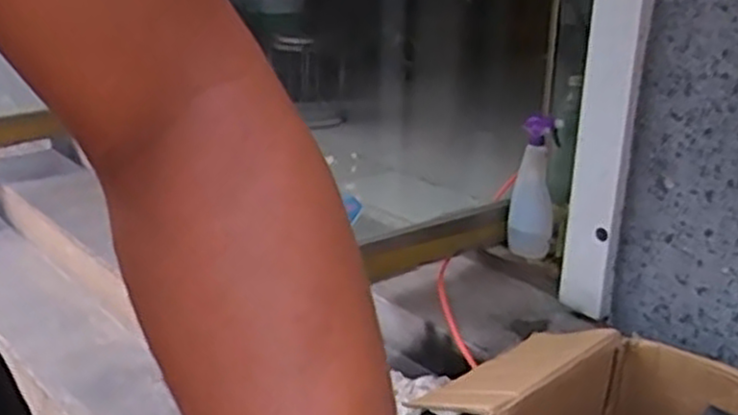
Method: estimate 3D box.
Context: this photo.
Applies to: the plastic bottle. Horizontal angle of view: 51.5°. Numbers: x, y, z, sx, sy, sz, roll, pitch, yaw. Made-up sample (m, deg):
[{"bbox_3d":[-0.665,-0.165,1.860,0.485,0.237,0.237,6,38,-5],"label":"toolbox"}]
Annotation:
[{"bbox_3d":[0.343,-0.039,1.596,0.094,0.288,0.119,6,21,12],"label":"plastic bottle"}]

